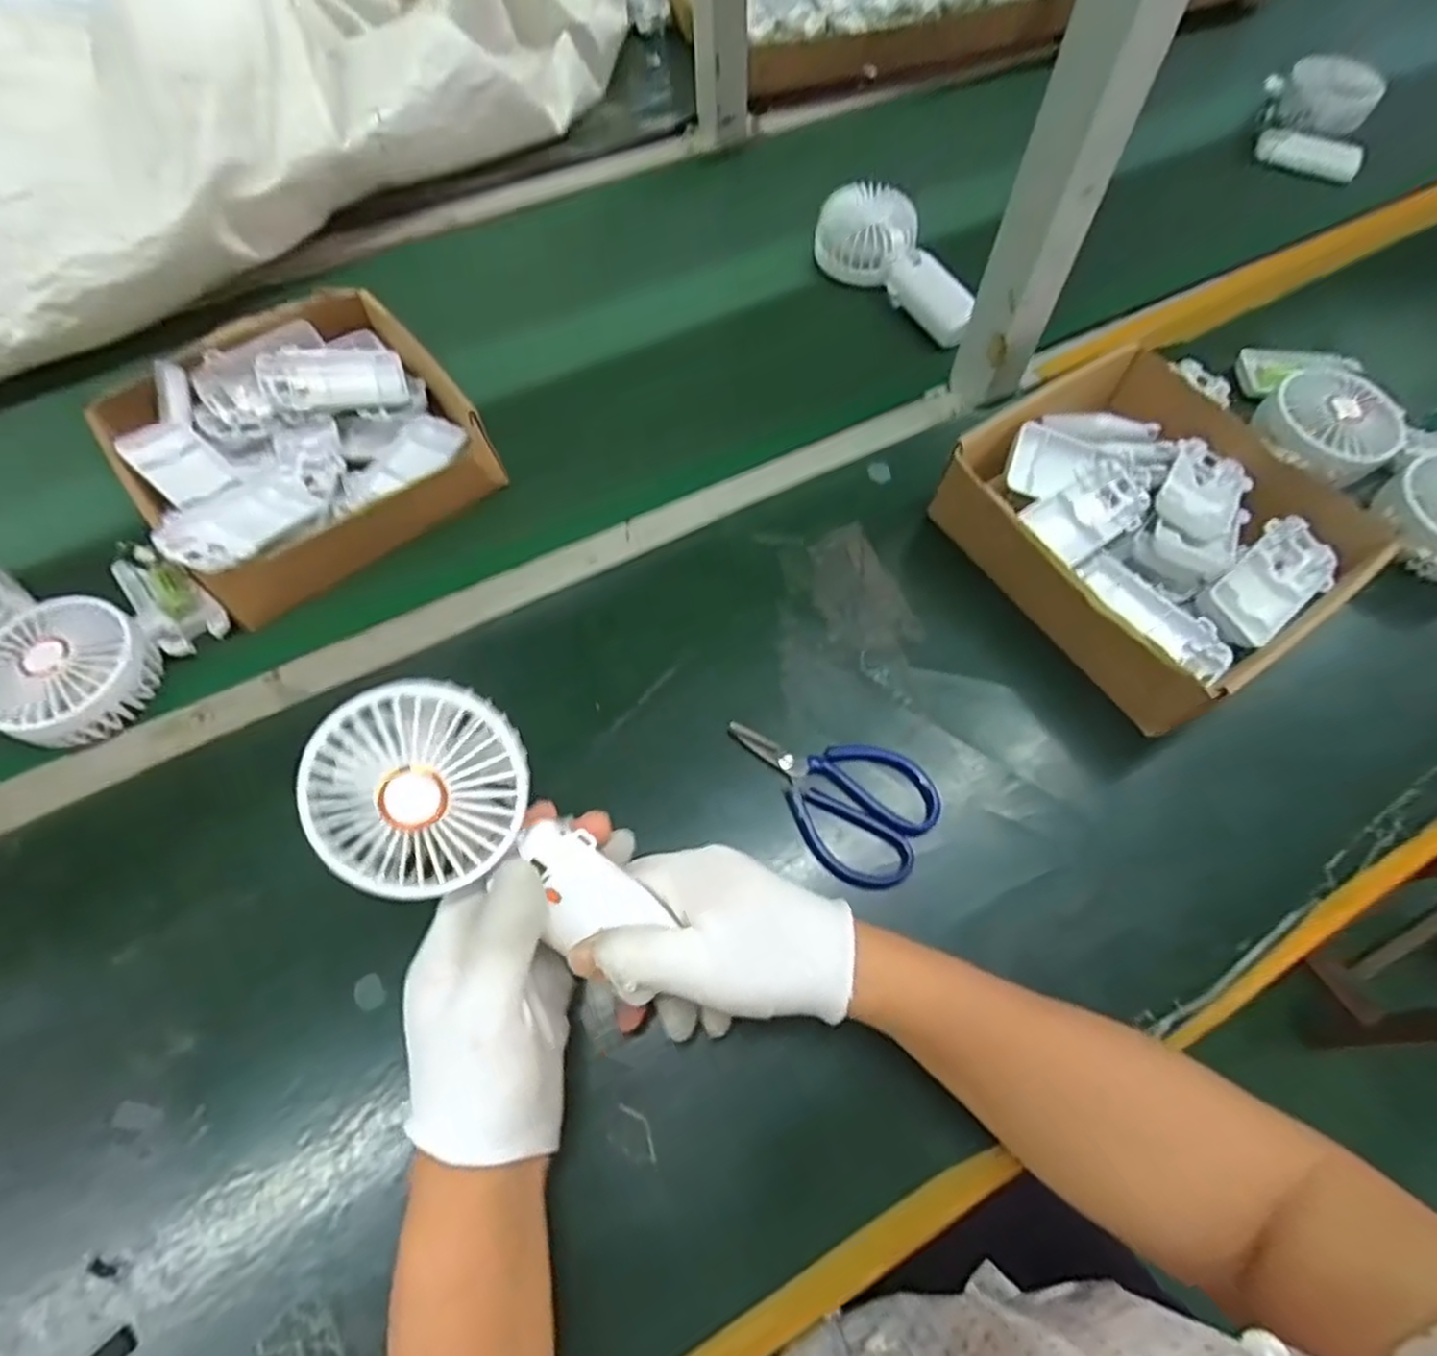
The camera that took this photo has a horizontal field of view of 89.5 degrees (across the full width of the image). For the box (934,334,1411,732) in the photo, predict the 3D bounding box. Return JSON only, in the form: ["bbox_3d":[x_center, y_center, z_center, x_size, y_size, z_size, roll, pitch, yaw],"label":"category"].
[{"bbox_3d":[0.278,-0.098,0.473,0.185,0.079,0.213,-31,66,-16],"label":"box"}]

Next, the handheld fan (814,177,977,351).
[{"bbox_3d":[0.150,-0.348,0.611,0.067,0.055,0.170,-26,64,-14],"label":"handheld fan"}]

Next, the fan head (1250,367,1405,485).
[{"bbox_3d":[0.448,-0.187,0.525,0.086,0.037,0.083,0,61,0],"label":"fan head"}]

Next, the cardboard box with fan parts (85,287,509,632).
[{"bbox_3d":[-0.293,-0.166,0.512,0.203,0.069,0.198,-38,67,-19],"label":"cardboard box with fan parts"}]

